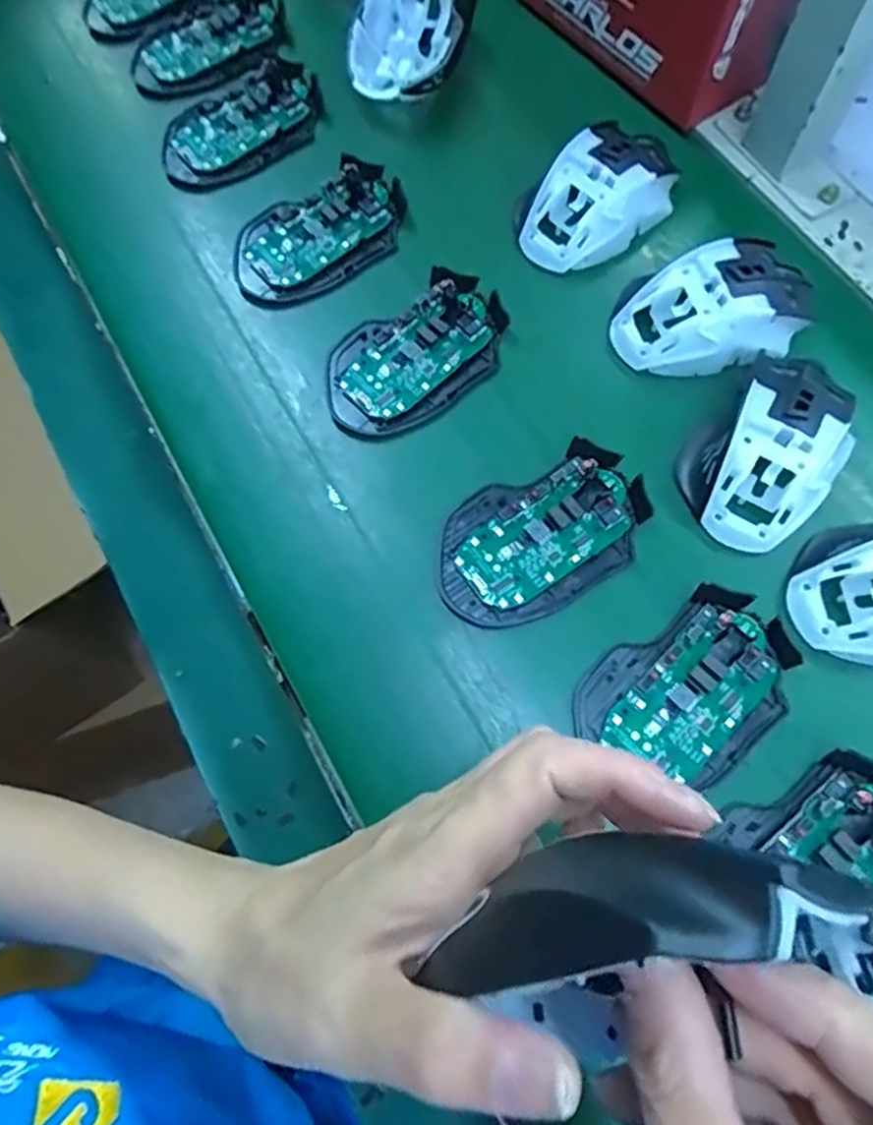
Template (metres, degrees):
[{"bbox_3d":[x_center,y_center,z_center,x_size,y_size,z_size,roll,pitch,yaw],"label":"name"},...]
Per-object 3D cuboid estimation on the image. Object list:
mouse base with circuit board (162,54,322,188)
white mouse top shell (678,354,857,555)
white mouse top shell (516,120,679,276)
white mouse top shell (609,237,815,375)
[{"bbox_3d":[-0.131,-0.292,0.457,0.112,0.016,0.067,-38,73,-11],"label":"mouse base with circuit board"},{"bbox_3d":[0.176,-0.060,0.353,0.068,0.031,0.106,42,76,15],"label":"white mouse top shell"},{"bbox_3d":[0.100,-0.225,0.416,0.107,0.033,0.062,-43,75,-13],"label":"white mouse top shell"},{"bbox_3d":[0.158,-0.145,0.387,0.111,0.031,0.067,-14,70,-3],"label":"white mouse top shell"}]

